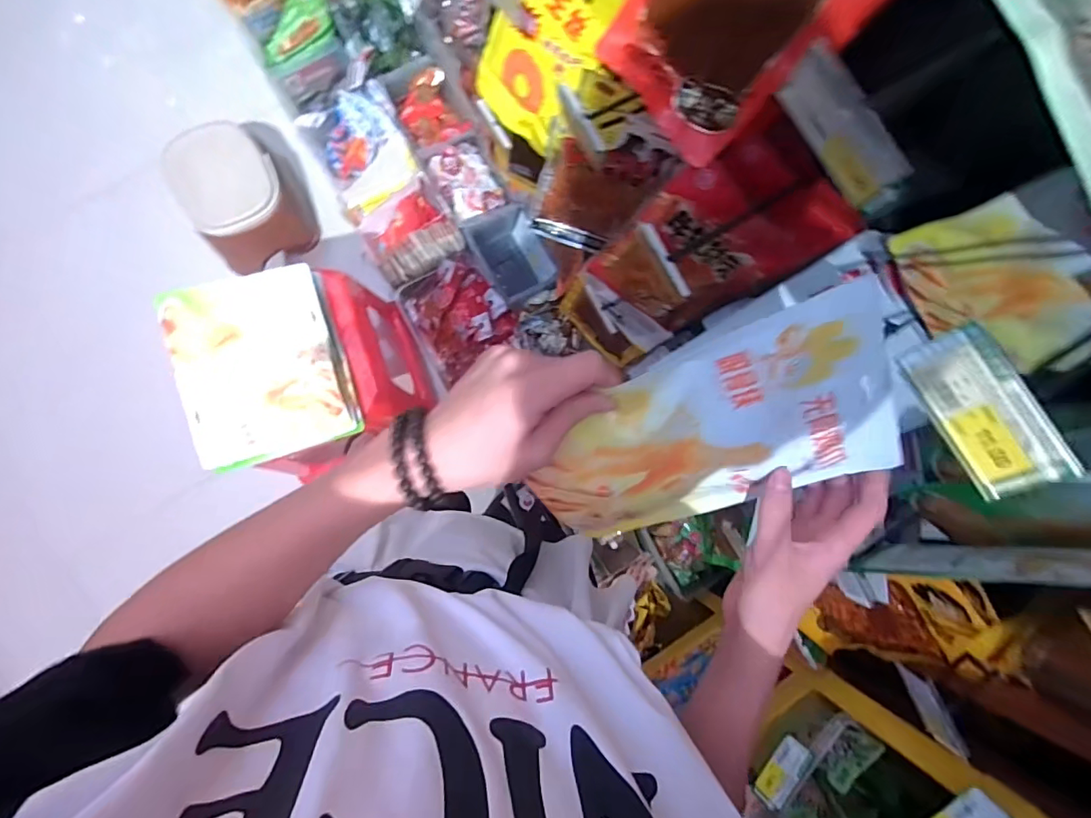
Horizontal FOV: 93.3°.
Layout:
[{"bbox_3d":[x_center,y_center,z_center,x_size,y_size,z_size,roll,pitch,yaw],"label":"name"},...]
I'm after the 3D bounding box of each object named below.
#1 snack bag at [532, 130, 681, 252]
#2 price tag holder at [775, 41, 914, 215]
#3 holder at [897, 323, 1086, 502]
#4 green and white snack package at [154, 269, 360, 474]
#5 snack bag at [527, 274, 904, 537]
[{"bbox_3d":[0.068,-0.283,0.684,0.154,0.217,0.052,16,83,-4],"label":"snack bag"},{"bbox_3d":[0.158,-0.147,0.274,0.005,0.041,0.088,-31,88,-8],"label":"price tag holder"},{"bbox_3d":[0.229,0.001,0.269,0.007,0.041,0.087,-18,77,-49],"label":"holder"},{"bbox_3d":[-0.468,-0.078,0.844,0.269,0.057,0.289,-16,86,-7],"label":"green and white snack package"},{"bbox_3d":[0.106,0.027,0.344,0.231,0.015,0.157,-27,130,23],"label":"snack bag"}]

